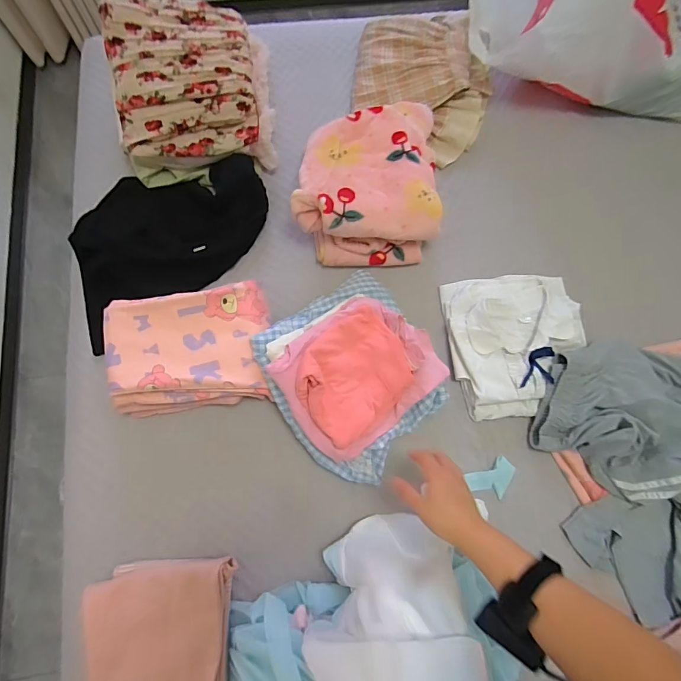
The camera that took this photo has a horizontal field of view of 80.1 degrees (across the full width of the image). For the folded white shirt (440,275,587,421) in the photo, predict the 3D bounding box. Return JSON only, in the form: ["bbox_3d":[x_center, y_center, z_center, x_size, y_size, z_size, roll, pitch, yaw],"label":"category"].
[{"bbox_3d":[0.321,0.003,0.737,0.244,0.059,0.262,-5,74,-2],"label":"folded white shirt"}]

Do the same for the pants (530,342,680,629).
[{"bbox_3d":[0.520,0.213,0.674,0.339,0.067,0.430,-11,75,-4],"label":"pants"}]

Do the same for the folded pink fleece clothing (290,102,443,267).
[{"bbox_3d":[0.055,-0.308,0.772,0.260,0.139,0.323,5,75,-1],"label":"folded pink fleece clothing"}]

